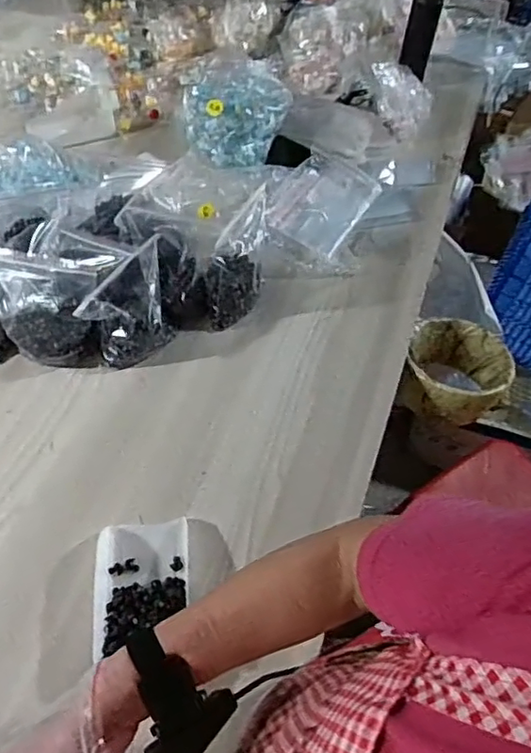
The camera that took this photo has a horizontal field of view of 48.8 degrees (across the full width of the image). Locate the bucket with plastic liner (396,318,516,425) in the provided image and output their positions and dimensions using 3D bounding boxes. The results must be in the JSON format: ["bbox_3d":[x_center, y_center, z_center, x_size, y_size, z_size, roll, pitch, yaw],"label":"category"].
[{"bbox_3d":[0.318,0.005,1.023,0.170,0.152,0.180,2,57,-3],"label":"bucket with plastic liner"}]

